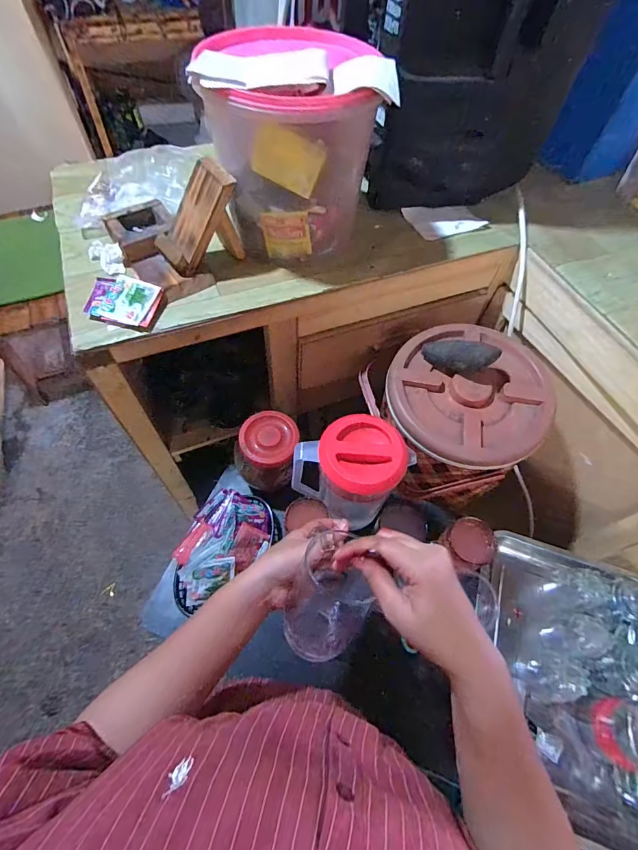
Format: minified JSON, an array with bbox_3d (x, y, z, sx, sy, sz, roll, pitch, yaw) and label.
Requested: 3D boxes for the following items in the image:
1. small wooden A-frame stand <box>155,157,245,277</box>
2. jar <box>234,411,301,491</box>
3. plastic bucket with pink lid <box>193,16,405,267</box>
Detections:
[{"bbox_3d":[-0.188,-0.312,0.590,0.119,0.115,0.080,-33,66,-19],"label":"small wooden A-frame stand"},{"bbox_3d":[-0.094,0.048,0.707,0.113,0.109,0.106,1,60,-1],"label":"jar"},{"bbox_3d":[-0.037,-0.413,0.598,0.229,0.239,0.193,-8,60,-6],"label":"plastic bucket with pink lid"}]

